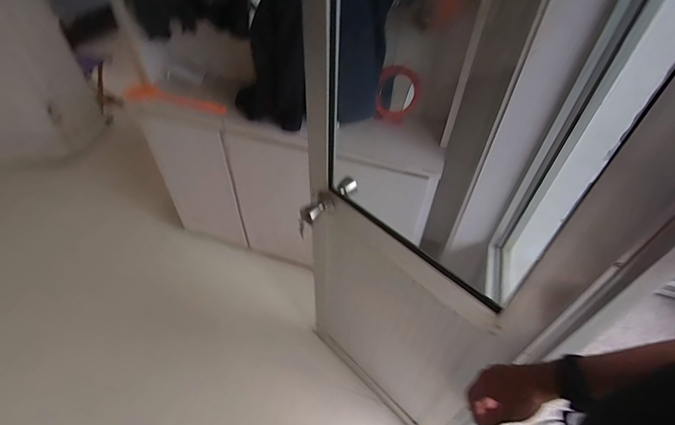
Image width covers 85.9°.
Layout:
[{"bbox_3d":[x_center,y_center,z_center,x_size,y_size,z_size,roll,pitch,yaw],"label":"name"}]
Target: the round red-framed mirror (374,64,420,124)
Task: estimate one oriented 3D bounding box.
[{"bbox_3d":[0.204,-0.408,1.243,0.168,0.164,0.030,32,22,-24],"label":"round red-framed mirror"}]

